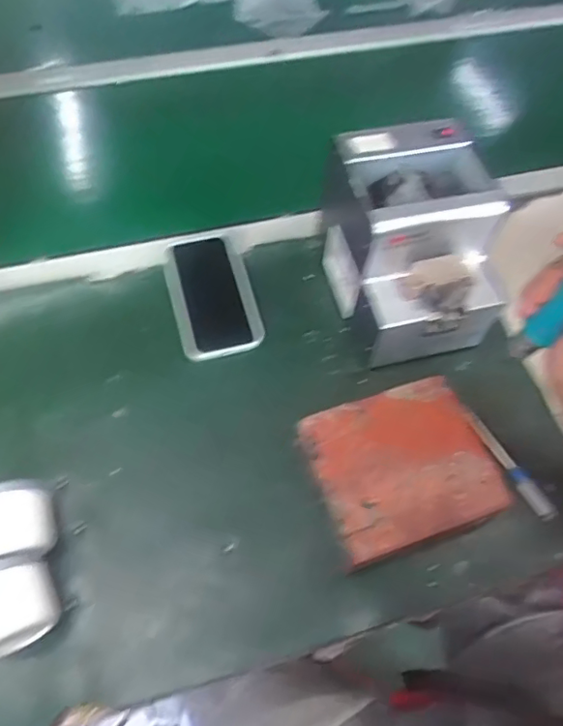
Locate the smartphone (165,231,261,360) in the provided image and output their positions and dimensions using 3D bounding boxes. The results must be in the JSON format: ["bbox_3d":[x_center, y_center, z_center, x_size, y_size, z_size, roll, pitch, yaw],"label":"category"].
[{"bbox_3d":[-0.074,-0.074,0.595,0.080,0.014,0.142,-13,61,-10],"label":"smartphone"}]

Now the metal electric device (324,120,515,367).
[{"bbox_3d":[0.128,-0.114,0.558,0.145,0.146,0.185,-4,60,-5],"label":"metal electric device"}]

